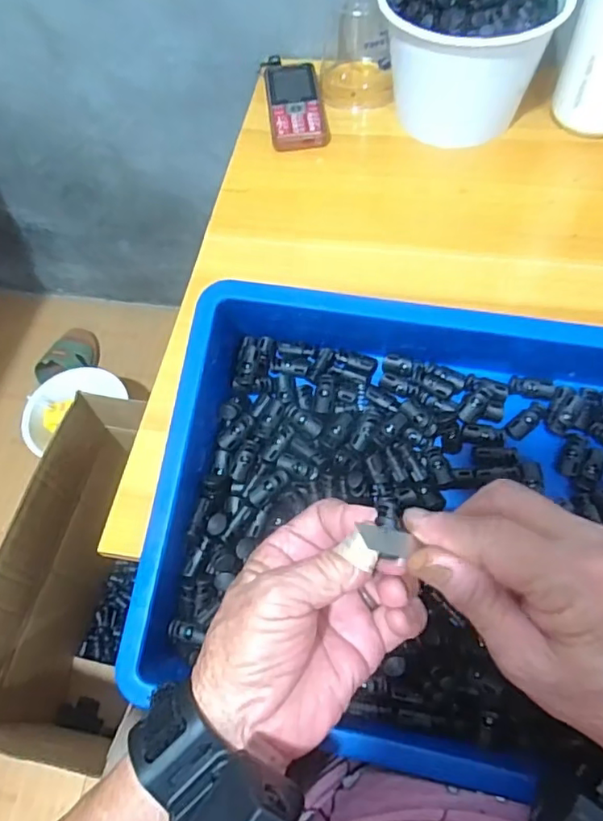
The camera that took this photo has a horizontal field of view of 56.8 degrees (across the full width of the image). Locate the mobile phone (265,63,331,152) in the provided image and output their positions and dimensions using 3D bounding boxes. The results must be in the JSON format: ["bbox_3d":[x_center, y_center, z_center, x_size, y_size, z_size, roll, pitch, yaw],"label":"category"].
[{"bbox_3d":[-0.005,-0.330,0.596,0.059,0.013,0.135,-6,61,1],"label":"mobile phone"}]

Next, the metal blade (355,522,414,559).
[{"bbox_3d":[0.040,0.062,0.264,0.031,0.004,0.012,21,73,-34],"label":"metal blade"}]

